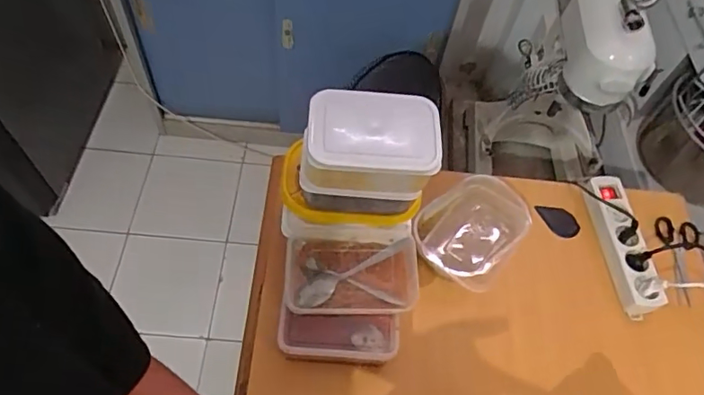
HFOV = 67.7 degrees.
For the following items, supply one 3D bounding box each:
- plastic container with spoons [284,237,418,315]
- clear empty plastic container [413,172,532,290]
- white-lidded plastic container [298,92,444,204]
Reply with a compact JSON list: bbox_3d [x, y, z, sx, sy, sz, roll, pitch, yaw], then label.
[{"bbox_3d":[-0.001,0.105,0.718,0.178,0.041,0.115,2,59,-4],"label":"plastic container with spoons"},{"bbox_3d":[0.188,0.052,0.843,0.149,0.071,0.180,35,61,17],"label":"clear empty plastic container"},{"bbox_3d":[0.021,-0.063,0.645,0.161,0.080,0.110,5,59,-3],"label":"white-lidded plastic container"}]

